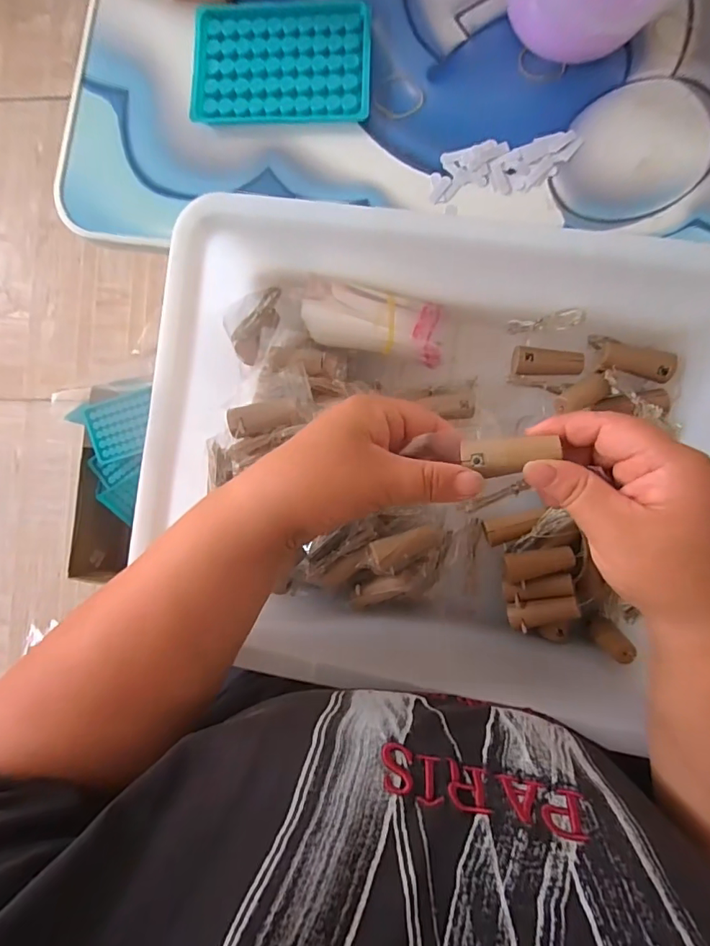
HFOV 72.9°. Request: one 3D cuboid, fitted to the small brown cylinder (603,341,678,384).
[{"bbox_3d":[0.204,-0.080,0.350,0.052,0.019,0.020,12,89,5],"label":"small brown cylinder"}]

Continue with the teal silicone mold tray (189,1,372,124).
[{"bbox_3d":[-0.055,-0.307,0.358,0.132,0.007,0.093,2,88,5],"label":"teal silicone mold tray"}]

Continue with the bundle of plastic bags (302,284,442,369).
[{"bbox_3d":[0.014,-0.113,0.360,0.102,0.025,0.051,6,86,-13],"label":"bundle of plastic bags"}]

